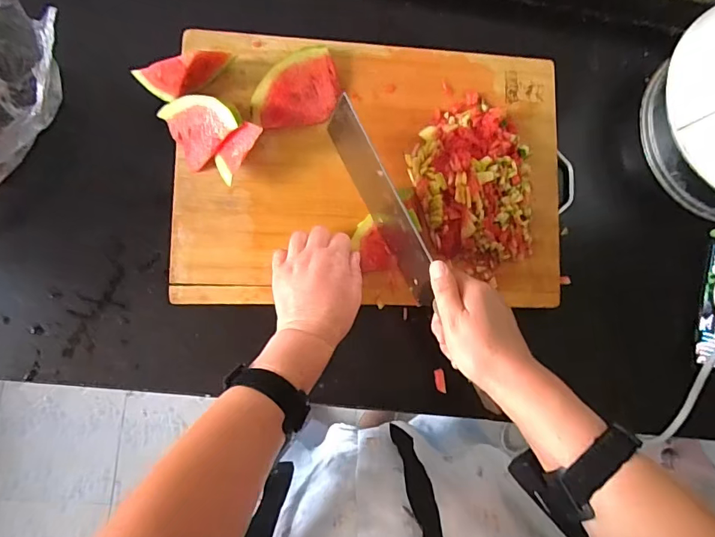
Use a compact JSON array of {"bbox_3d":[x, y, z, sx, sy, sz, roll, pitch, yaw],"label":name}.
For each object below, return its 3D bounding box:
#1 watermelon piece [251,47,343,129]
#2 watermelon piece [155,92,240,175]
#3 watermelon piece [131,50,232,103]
[{"bbox_3d":[-0.068,-0.196,0.511,0.096,0.015,0.080,-10,89,-8],"label":"watermelon piece"},{"bbox_3d":[-0.165,-0.150,0.476,0.064,0.043,0.073,-39,91,-9],"label":"watermelon piece"},{"bbox_3d":[-0.175,-0.199,0.477,0.093,0.059,0.034,-21,88,-9],"label":"watermelon piece"}]

